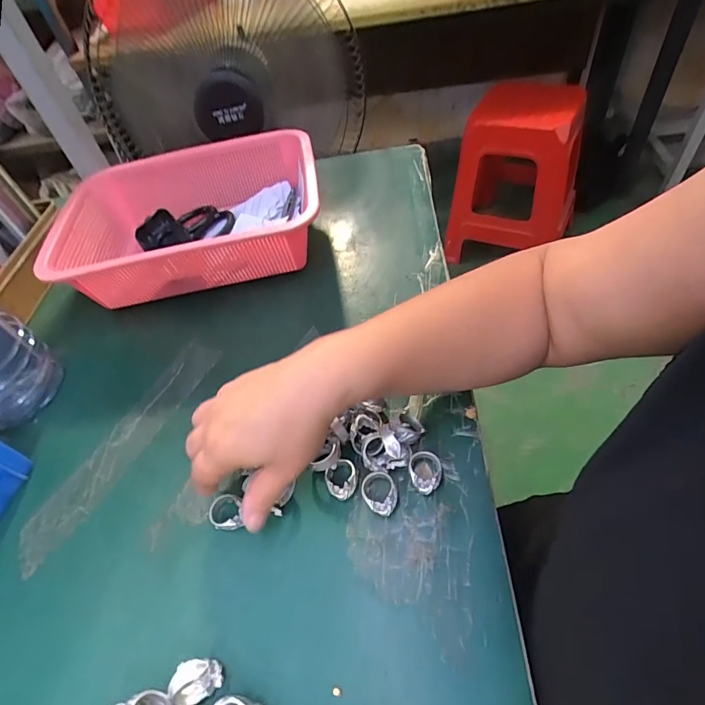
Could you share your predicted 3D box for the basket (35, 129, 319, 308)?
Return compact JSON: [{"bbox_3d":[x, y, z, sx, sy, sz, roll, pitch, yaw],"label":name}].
[{"bbox_3d":[-0.189,-0.158,0.516,0.296,0.107,0.200,-10,49,2],"label":"basket"}]

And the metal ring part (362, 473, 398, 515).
[{"bbox_3d":[0.020,0.102,0.313,0.025,0.013,0.031,-7,49,5],"label":"metal ring part"}]

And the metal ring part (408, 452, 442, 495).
[{"bbox_3d":[0.053,0.089,0.316,0.024,0.013,0.030,4,51,14],"label":"metal ring part"}]

